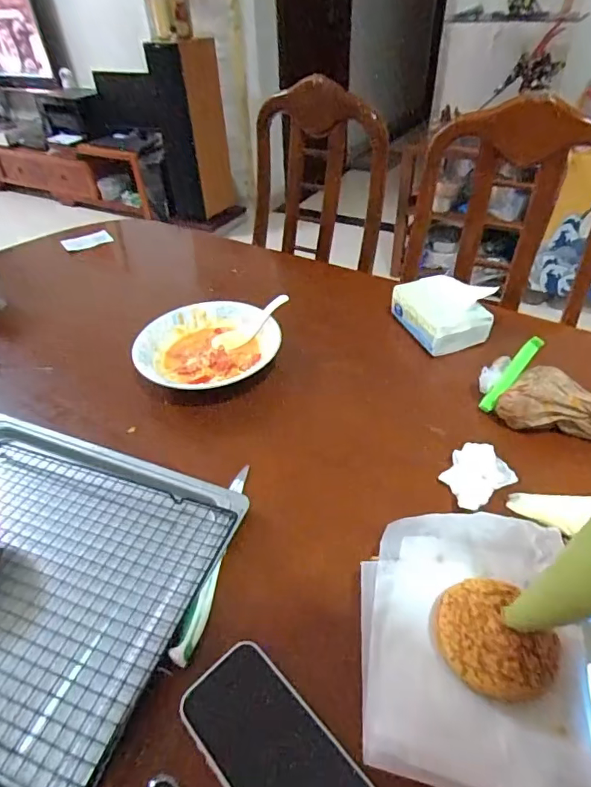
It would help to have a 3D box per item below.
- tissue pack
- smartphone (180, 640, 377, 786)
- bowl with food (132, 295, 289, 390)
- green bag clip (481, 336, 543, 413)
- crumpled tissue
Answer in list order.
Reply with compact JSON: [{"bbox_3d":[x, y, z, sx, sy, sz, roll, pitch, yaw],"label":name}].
[{"bbox_3d":[0.221,-0.125,0.705,0.108,0.060,0.122,-11,43,-9],"label":"tissue pack"},{"bbox_3d":[-0.015,0.258,0.339,0.075,0.009,0.148,-34,51,-30],"label":"smartphone"},{"bbox_3d":[-0.126,-0.063,0.680,0.188,0.063,0.196,-1,42,1],"label":"bowl with food"},{"bbox_3d":[0.266,-0.024,0.578,0.109,0.008,0.017,-52,53,3],"label":"green bag clip"},{"bbox_3d":[0.195,0.089,0.513,0.072,0.022,0.062,-23,46,-21],"label":"crumpled tissue"}]

